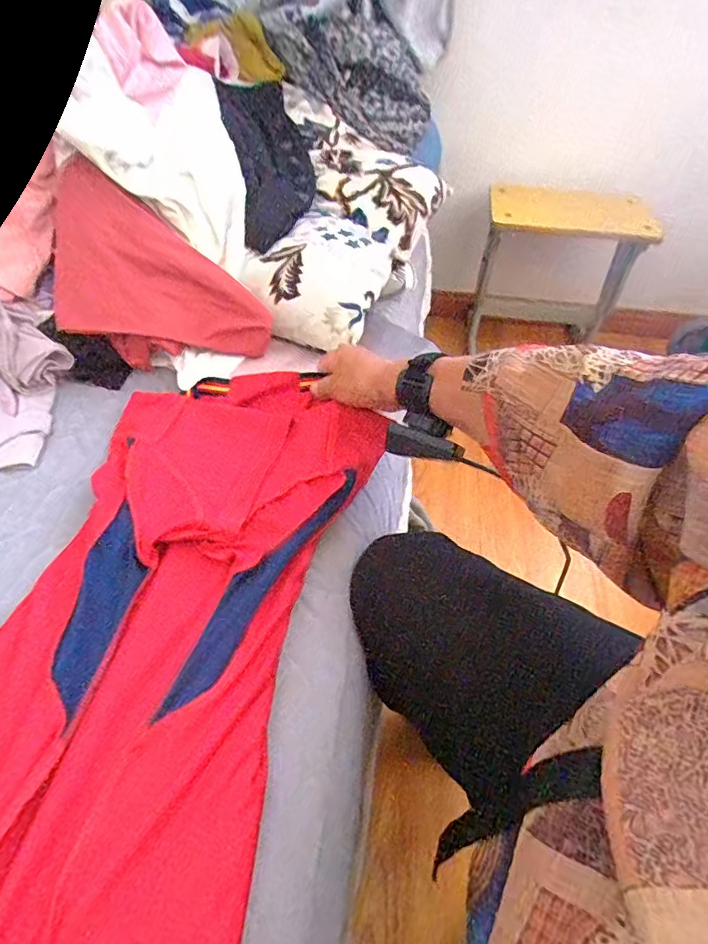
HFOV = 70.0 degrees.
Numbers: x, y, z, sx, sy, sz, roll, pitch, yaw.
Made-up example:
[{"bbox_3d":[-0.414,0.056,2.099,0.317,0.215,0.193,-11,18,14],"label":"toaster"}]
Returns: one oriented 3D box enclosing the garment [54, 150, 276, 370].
[{"bbox_3d":[-0.215,-0.228,0.579,0.228,0.150,0.131,2,47,-1],"label":"garment"}]

